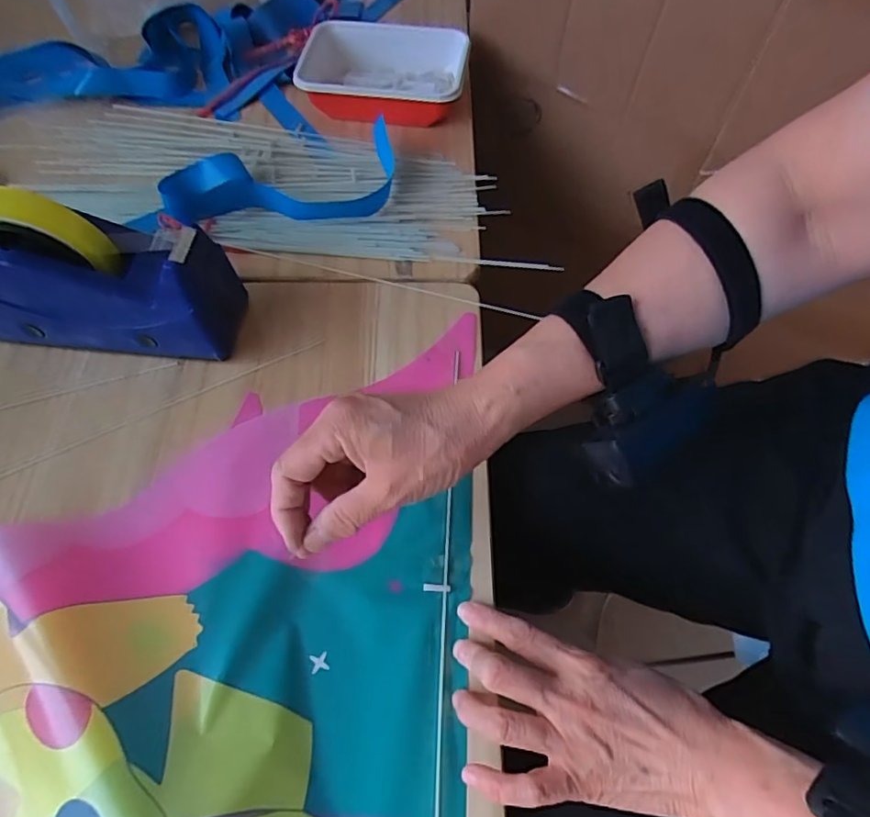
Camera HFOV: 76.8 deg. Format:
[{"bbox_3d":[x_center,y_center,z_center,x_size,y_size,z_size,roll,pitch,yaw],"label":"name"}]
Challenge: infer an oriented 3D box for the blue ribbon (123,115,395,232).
[{"bbox_3d":[-0.156,-0.207,0.511,0.235,0.031,0.089,-8,63,-4],"label":"blue ribbon"}]

